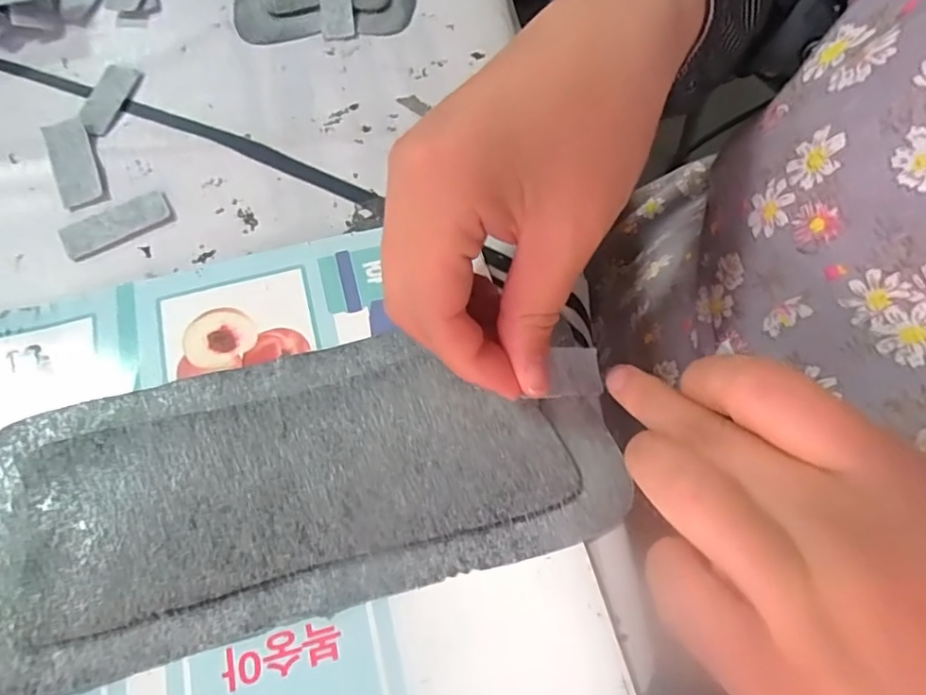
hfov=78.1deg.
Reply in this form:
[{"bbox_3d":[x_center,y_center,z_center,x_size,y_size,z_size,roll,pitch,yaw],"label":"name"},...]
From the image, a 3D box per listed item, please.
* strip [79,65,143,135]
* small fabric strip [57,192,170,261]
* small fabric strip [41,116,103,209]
[{"bbox_3d":[-0.181,-0.127,0.290,0.018,0.004,0.045,17,65,-5],"label":"strip"},{"bbox_3d":[-0.159,-0.057,0.259,0.046,0.004,0.019,-28,68,-13],"label":"small fabric strip"},{"bbox_3d":[-0.186,-0.089,0.271,0.018,0.007,0.047,-22,67,-11],"label":"small fabric strip"}]

